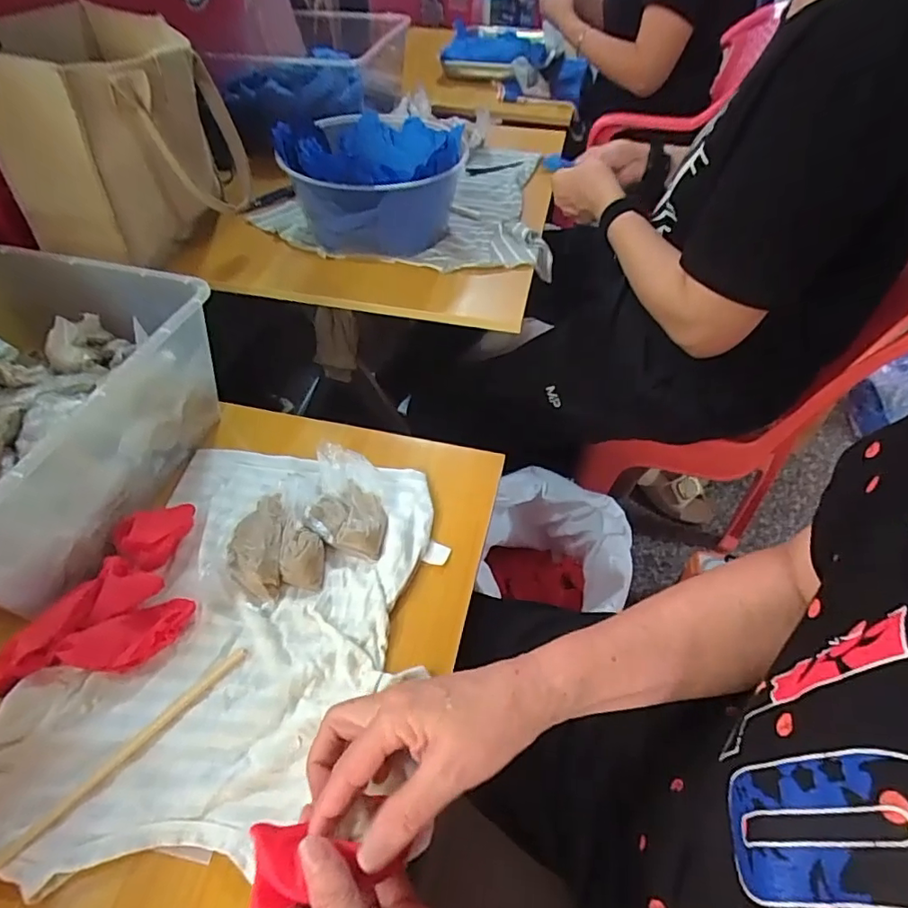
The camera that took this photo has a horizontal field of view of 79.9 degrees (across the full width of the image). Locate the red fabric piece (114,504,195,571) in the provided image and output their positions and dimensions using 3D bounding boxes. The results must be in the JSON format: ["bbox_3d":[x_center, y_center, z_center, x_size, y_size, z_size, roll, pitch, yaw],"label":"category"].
[{"bbox_3d":[-0.243,0.061,0.442,0.039,0.023,0.058,20,52,15],"label":"red fabric piece"}]

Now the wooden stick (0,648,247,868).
[{"bbox_3d":[-0.229,0.207,0.340,0.010,0.007,0.223,34,57,25],"label":"wooden stick"}]

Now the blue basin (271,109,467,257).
[{"bbox_3d":[-0.101,-0.338,0.689,0.214,0.107,0.215,1,49,-1],"label":"blue basin"}]

